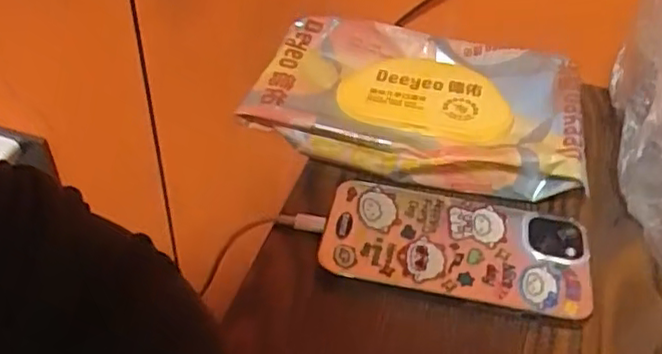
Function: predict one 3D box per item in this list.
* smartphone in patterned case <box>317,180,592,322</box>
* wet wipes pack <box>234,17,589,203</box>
[{"bbox_3d":[0.070,0.039,0.381,0.146,0.015,0.074,10,45,7],"label":"smartphone in patterned case"},{"bbox_3d":[0.057,-0.053,0.453,0.213,0.040,0.134,11,45,8],"label":"wet wipes pack"}]

